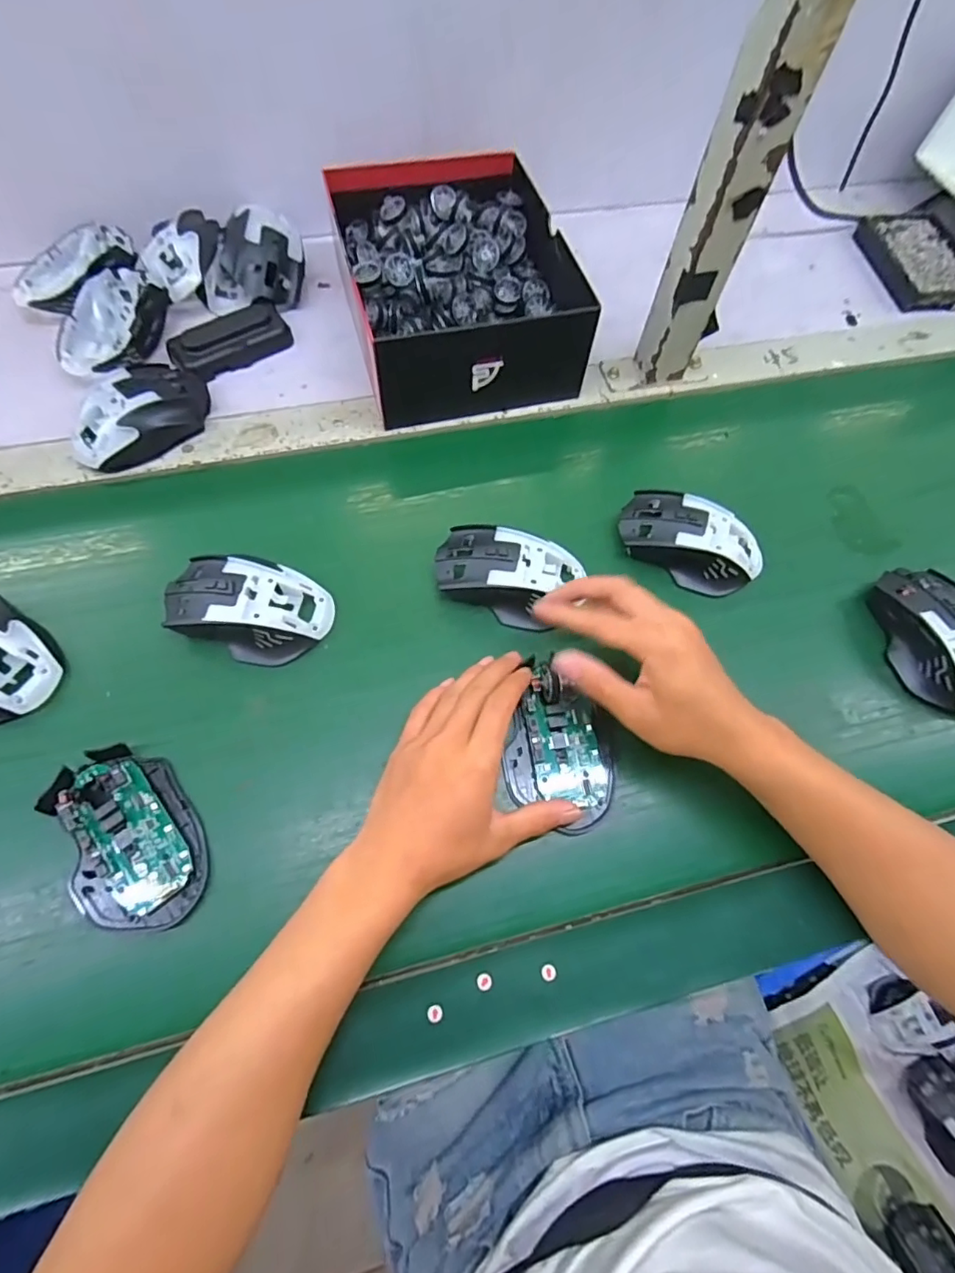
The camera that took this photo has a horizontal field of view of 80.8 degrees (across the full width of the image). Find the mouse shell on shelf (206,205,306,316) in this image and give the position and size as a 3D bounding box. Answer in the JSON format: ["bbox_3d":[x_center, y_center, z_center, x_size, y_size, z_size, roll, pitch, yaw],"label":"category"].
[{"bbox_3d":[-0.215,-0.363,0.543,0.089,0.053,0.080,6,65,0],"label":"mouse shell on shelf"}]

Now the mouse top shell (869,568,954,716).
[{"bbox_3d":[0.343,0.002,0.419,0.066,0.042,0.114,-18,68,-11],"label":"mouse top shell"}]

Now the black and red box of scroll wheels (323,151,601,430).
[{"bbox_3d":[-0.017,-0.321,0.520,0.199,0.085,0.252,-11,67,-8],"label":"black and red box of scroll wheels"}]

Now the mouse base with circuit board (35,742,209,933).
[{"bbox_3d":[-0.212,0.122,0.342,0.072,0.015,0.112,-27,70,-14],"label":"mouse base with circuit board"}]

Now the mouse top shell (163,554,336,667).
[{"bbox_3d":[-0.166,-0.023,0.401,0.117,0.034,0.072,14,66,3],"label":"mouse top shell"}]

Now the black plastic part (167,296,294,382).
[{"bbox_3d":[-0.228,-0.274,0.520,0.107,0.026,0.047,-37,72,-17],"label":"black plastic part"}]

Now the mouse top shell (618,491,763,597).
[{"bbox_3d":[0.171,-0.077,0.446,0.117,0.036,0.065,25,67,8],"label":"mouse top shell"}]

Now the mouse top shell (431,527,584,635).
[{"bbox_3d":[0.022,-0.047,0.420,0.111,0.031,0.067,15,66,4],"label":"mouse top shell"}]

